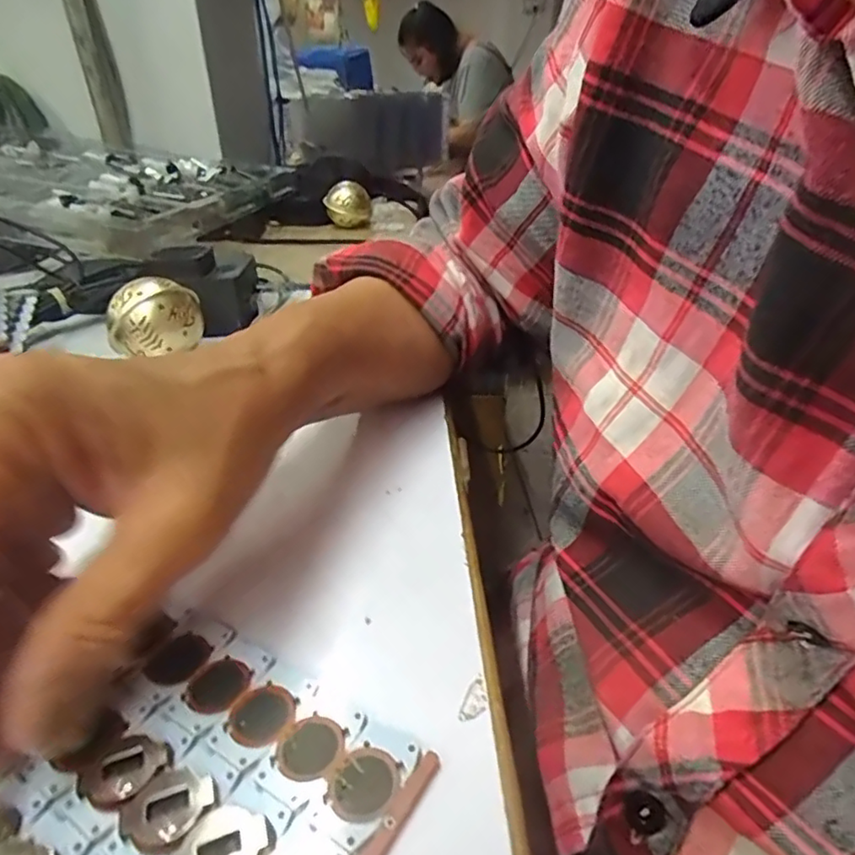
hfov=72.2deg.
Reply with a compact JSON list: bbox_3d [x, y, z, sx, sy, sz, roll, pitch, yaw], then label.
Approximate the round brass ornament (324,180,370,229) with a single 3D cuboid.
[{"bbox_3d":[-0.101,-0.282,0.745,0.054,0.053,0.048,-5,30,-7],"label":"round brass ornament"}]

